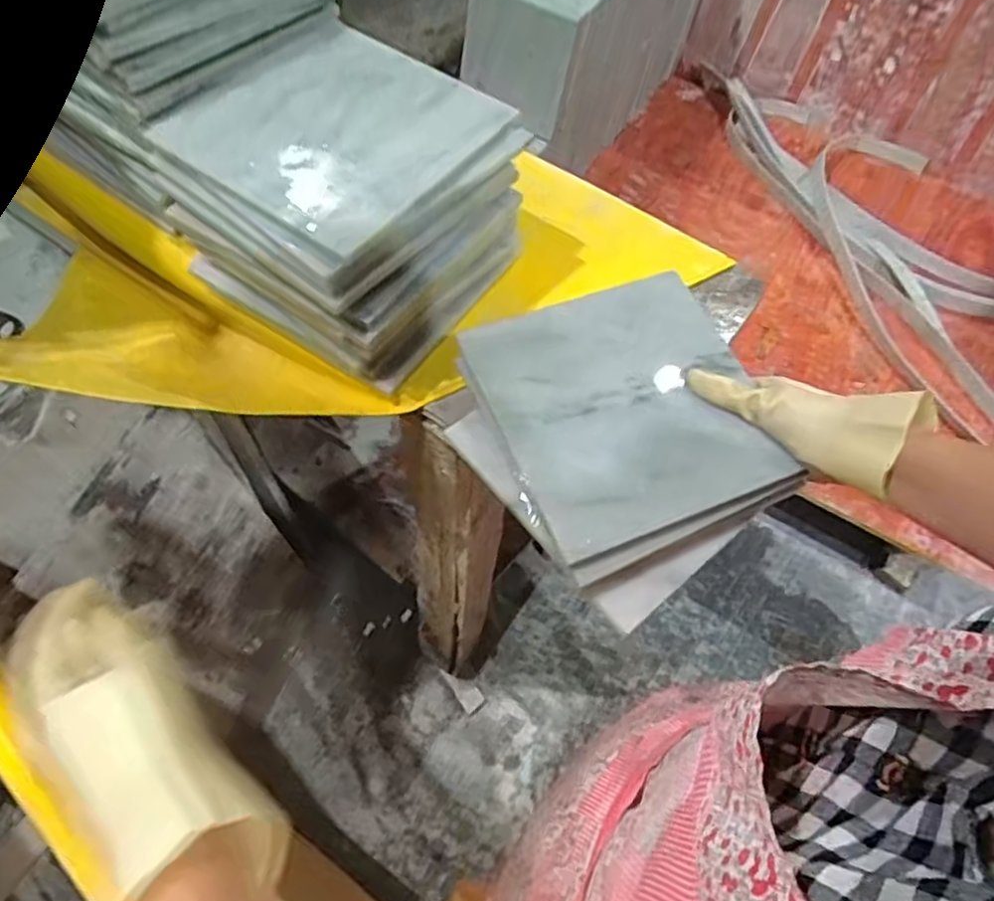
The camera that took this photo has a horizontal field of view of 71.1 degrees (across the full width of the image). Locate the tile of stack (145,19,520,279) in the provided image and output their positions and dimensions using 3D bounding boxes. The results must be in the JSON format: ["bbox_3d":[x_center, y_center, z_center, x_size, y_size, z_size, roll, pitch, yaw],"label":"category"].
[{"bbox_3d":[-0.121,-0.242,0.520,0.200,0.021,0.197,37,64,17],"label":"tile of stack"}]

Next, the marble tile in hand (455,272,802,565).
[{"bbox_3d":[0.099,-0.036,0.522,0.195,0.010,0.196,-18,68,-15],"label":"marble tile in hand"}]

